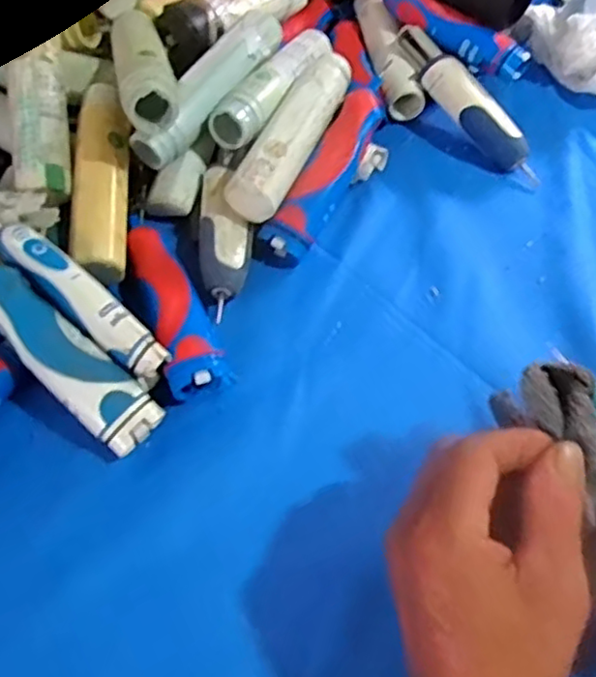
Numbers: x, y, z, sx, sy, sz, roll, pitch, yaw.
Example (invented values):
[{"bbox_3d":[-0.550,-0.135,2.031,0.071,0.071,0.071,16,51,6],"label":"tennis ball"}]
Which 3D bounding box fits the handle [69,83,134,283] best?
[{"bbox_3d":[-0.129,-0.103,0.429,0.037,0.031,0.142,-6,58,-4],"label":"handle"}]

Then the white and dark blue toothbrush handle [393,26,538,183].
[{"bbox_3d":[0.126,-0.178,0.487,0.028,0.024,0.150,-34,79,-19],"label":"white and dark blue toothbrush handle"}]

